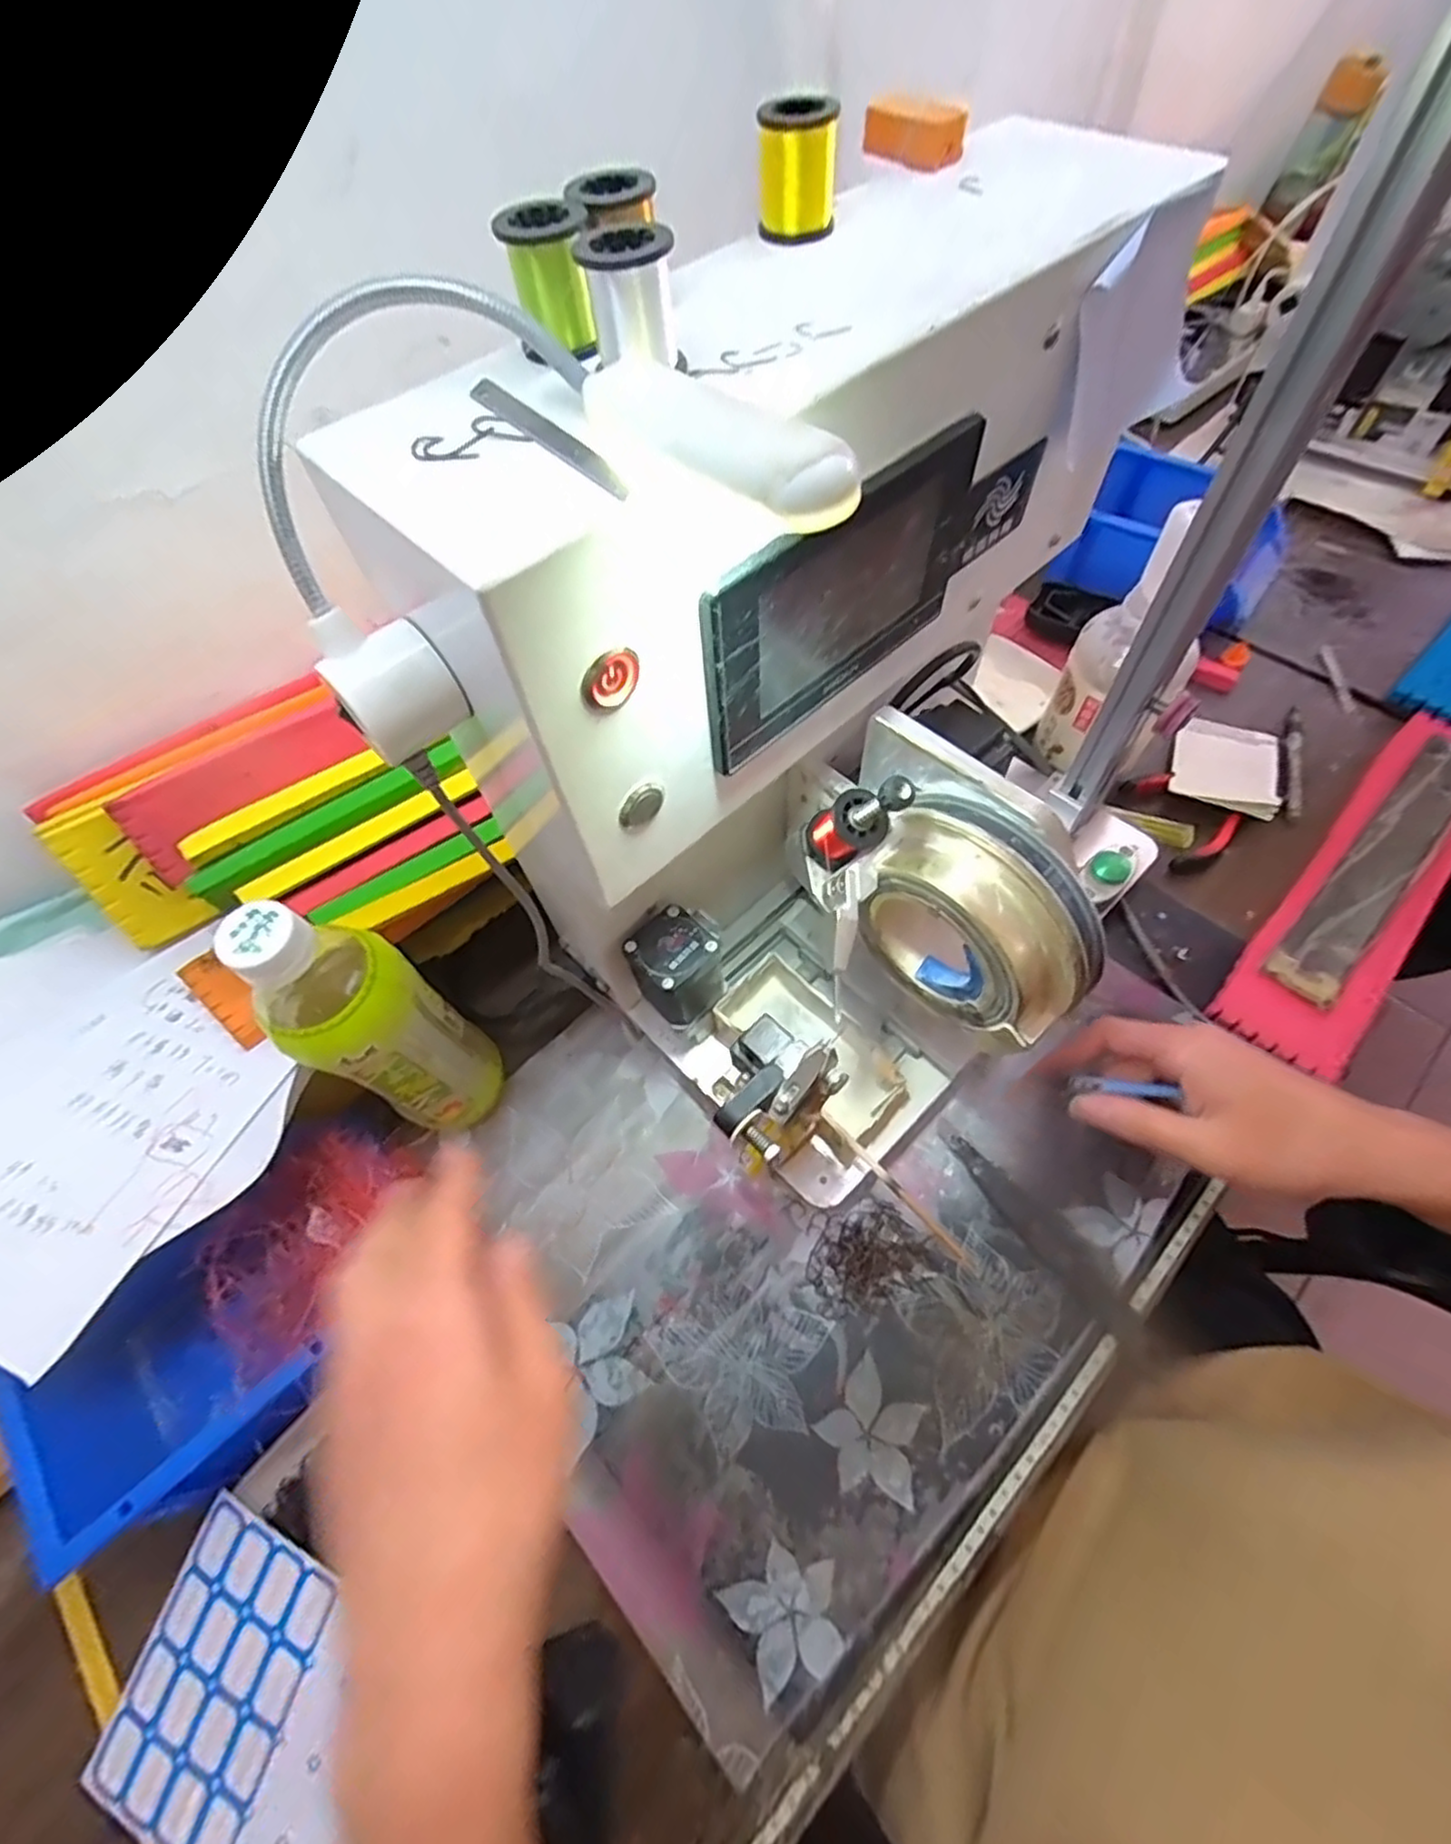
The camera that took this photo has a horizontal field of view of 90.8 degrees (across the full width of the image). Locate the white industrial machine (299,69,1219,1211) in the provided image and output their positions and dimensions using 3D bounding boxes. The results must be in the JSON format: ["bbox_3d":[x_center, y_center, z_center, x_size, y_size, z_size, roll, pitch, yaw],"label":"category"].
[{"bbox_3d":[0.071,-0.058,0.343,0.266,0.356,0.239,-40,65,-18],"label":"white industrial machine"}]

